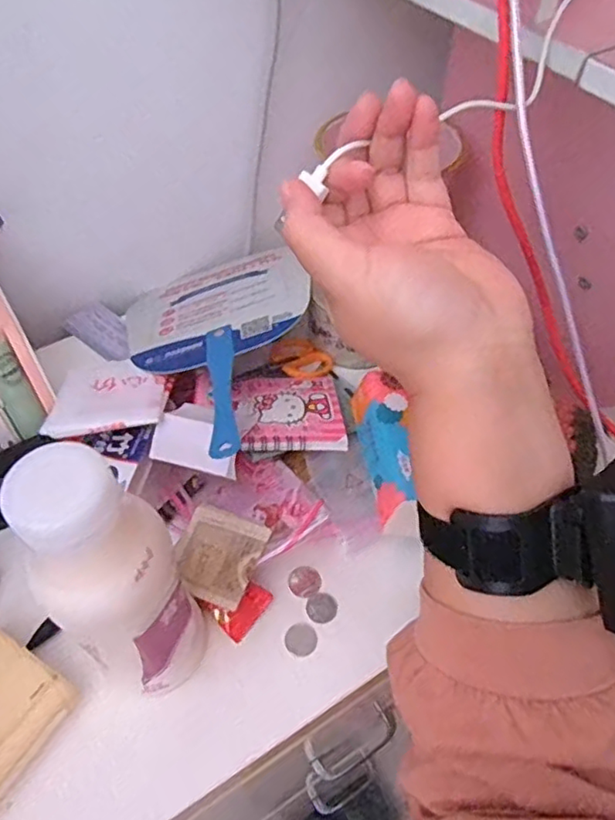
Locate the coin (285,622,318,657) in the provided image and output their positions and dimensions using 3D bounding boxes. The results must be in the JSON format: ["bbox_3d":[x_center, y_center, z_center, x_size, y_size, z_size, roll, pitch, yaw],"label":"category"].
[{"bbox_3d":[-0.004,0.136,0.360,0.019,0.004,0.018,6,60,-11],"label":"coin"}]

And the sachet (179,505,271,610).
[{"bbox_3d":[-0.055,0.087,0.366,0.055,0.011,0.051,15,65,27],"label":"sachet"}]

